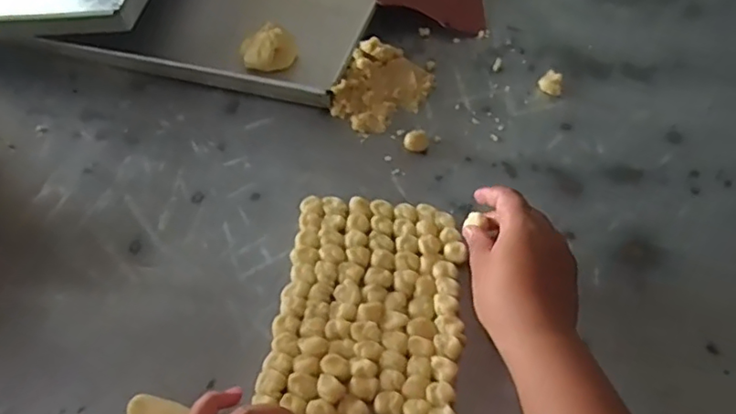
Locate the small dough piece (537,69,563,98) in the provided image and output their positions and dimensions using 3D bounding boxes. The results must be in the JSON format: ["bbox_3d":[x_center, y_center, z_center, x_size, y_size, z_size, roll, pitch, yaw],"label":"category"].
[{"bbox_3d":[0.199,-0.135,0.639,0.026,0.010,0.028,16,54,14],"label":"small dough piece"}]

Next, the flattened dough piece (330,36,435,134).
[{"bbox_3d":[0.014,-0.129,0.630,0.084,0.037,0.108,22,56,18],"label":"flattened dough piece"}]

